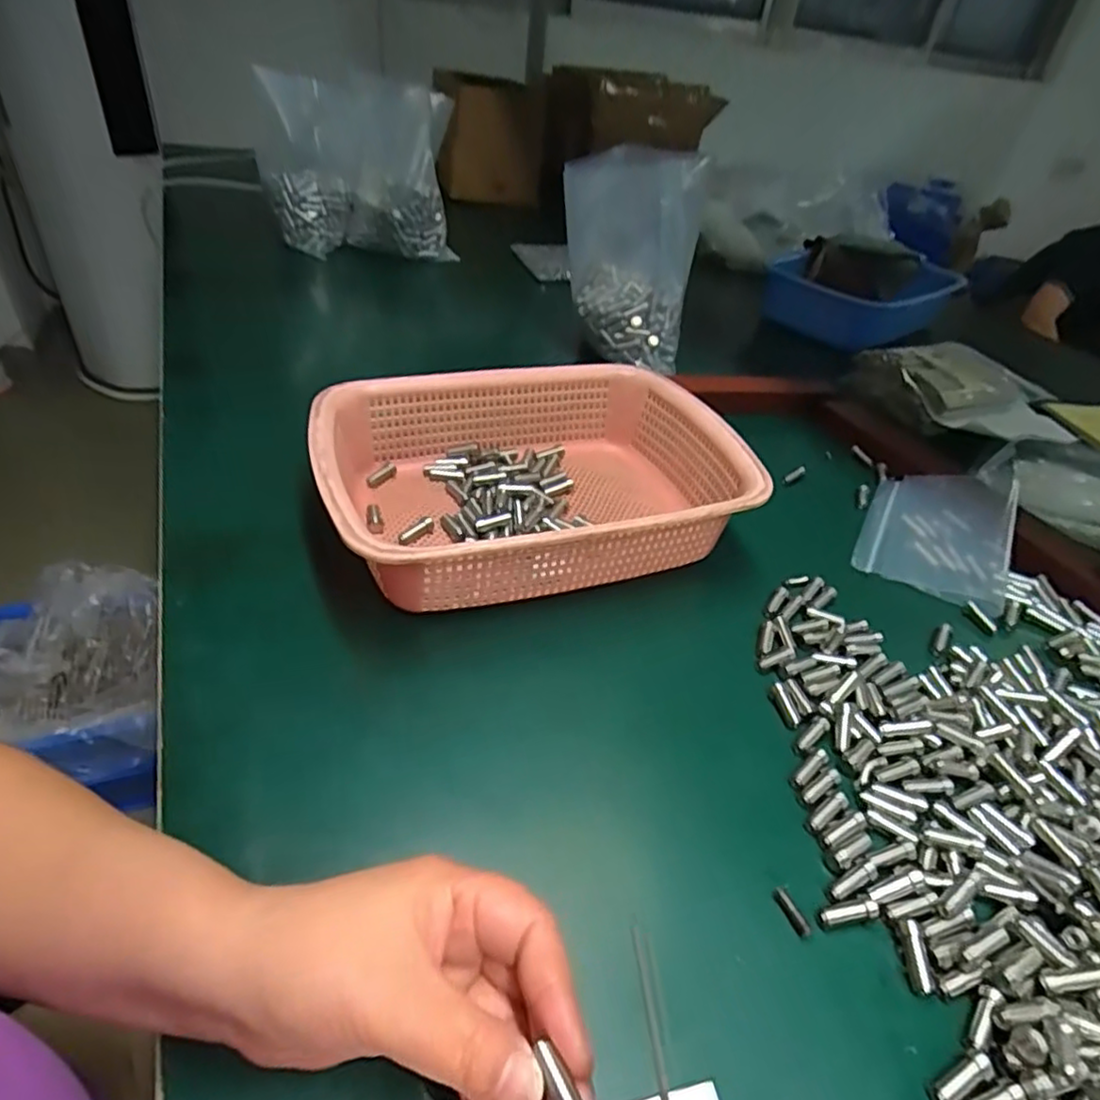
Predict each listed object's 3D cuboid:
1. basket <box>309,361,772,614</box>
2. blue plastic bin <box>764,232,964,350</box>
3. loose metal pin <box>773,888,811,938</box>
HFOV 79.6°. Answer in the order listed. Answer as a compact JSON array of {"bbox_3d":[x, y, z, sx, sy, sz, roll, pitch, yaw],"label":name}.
[{"bbox_3d":[-0.015,-0.050,0.486,0.286,0.082,0.206,-10,42,-20],"label":"basket"},{"bbox_3d":[0.473,-0.393,1.022,0.253,0.101,0.205,21,40,17],"label":"blue plastic bin"},{"bbox_3d":[0.111,0.166,0.303,0.006,0.004,0.021,-15,44,-26],"label":"loose metal pin"}]

